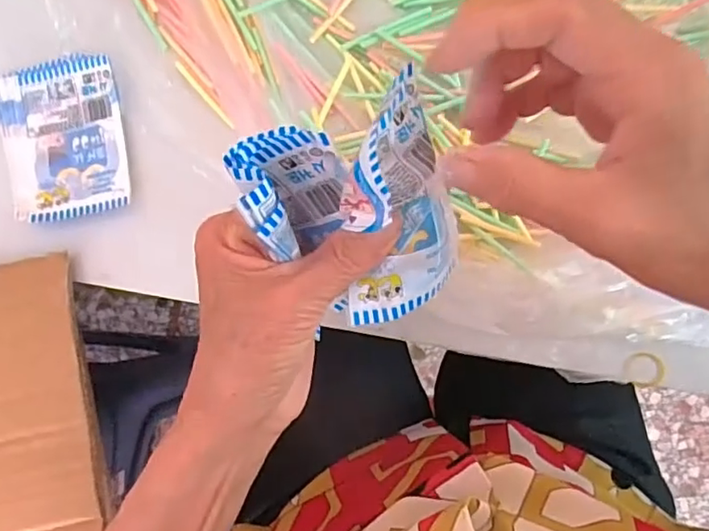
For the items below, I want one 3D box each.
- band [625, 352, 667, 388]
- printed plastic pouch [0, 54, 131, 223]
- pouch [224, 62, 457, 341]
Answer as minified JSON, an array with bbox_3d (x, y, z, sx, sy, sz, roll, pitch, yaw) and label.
[{"bbox_3d":[0.174,0.062,0.348,0.022,0.004,0.021,-1,82,5],"label":"band"},{"bbox_3d":[-0.190,-0.082,0.380,0.080,0.009,0.102,-12,82,3],"label":"printed plastic pouch"},{"bbox_3d":[0.002,-0.018,0.232,0.074,0.060,0.076,-20,81,2],"label":"pouch"}]

